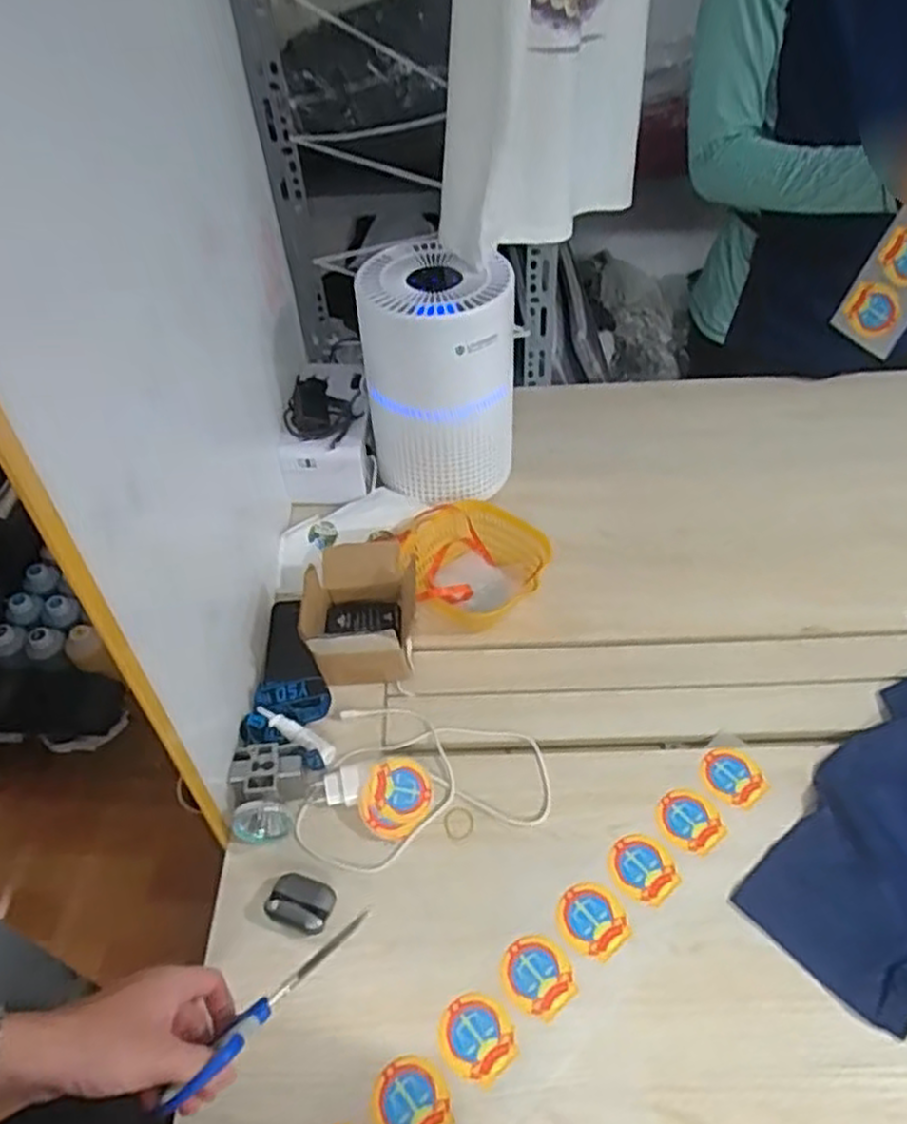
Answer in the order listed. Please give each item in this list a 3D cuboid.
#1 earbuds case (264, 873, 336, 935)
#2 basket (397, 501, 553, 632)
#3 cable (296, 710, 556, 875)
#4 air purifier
[{"bbox_3d":[-0.143,0.317,0.714,0.056,0.023,0.049,12,48,12],"label":"earbuds case"},{"bbox_3d":[0.028,0.003,0.956,0.182,0.072,0.173,-2,47,-1],"label":"basket"},{"bbox_3d":[-0.027,0.233,0.784,0.245,0.025,0.183,8,48,8],"label":"cable"},{"bbox_3d":[-0.020,-0.234,1.003,0.187,0.298,0.172,-4,48,0],"label":"air purifier"}]

